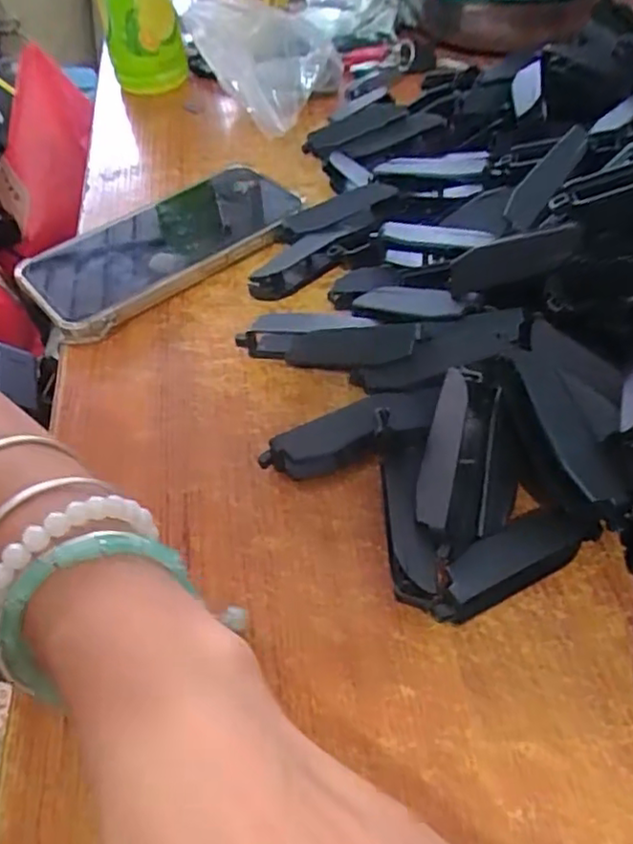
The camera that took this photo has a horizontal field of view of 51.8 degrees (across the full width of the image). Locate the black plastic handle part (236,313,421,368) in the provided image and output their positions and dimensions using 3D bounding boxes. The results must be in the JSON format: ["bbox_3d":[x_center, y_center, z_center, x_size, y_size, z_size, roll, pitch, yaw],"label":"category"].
[{"bbox_3d":[0.005,-0.039,0.316,0.089,0.021,0.017,5,49,26],"label":"black plastic handle part"}]

